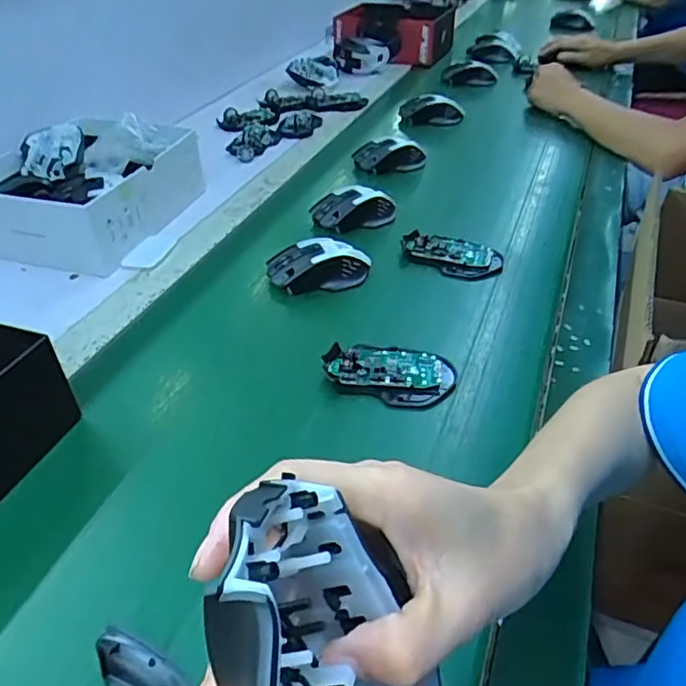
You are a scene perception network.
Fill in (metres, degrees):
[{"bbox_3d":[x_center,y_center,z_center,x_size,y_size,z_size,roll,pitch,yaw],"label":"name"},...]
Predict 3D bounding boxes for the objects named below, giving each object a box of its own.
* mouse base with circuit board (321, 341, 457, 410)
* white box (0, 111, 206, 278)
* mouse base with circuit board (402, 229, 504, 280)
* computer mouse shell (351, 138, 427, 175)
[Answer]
[{"bbox_3d":[0.039,0.024,0.521,0.113,0.021,0.064,9,40,12],"label":"mouse base with circuit board"},{"bbox_3d":[-0.304,-0.190,0.724,0.193,0.088,0.241,13,41,17],"label":"white box"},{"bbox_3d":[0.121,-0.101,0.663,0.110,0.022,0.061,16,42,20],"label":"mouse base with circuit board"},{"bbox_3d":[0.066,-0.269,0.848,0.100,0.029,0.060,0,39,1],"label":"computer mouse shell"}]

